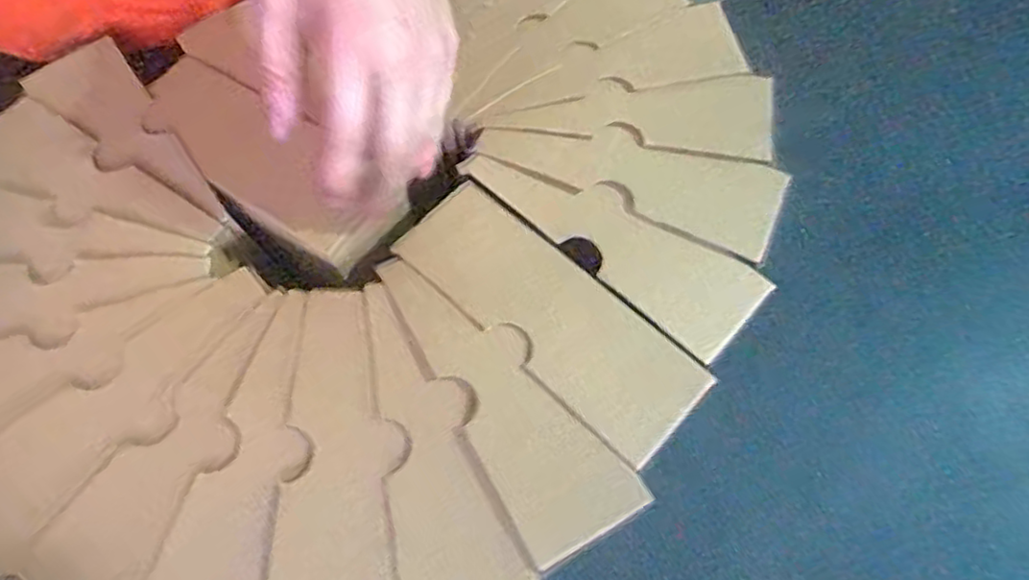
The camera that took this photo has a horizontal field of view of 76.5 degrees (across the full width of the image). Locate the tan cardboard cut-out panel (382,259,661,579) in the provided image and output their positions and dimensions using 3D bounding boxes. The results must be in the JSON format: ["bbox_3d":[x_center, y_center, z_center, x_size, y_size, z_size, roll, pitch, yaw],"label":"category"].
[{"bbox_3d":[-0.005,0.041,0.299,0.053,0.004,0.155,-28,69,-10],"label":"tan cardboard cut-out panel"}]

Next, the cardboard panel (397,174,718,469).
[{"bbox_3d":[0.015,0.010,0.315,0.159,0.005,0.056,41,73,17],"label":"cardboard panel"}]

